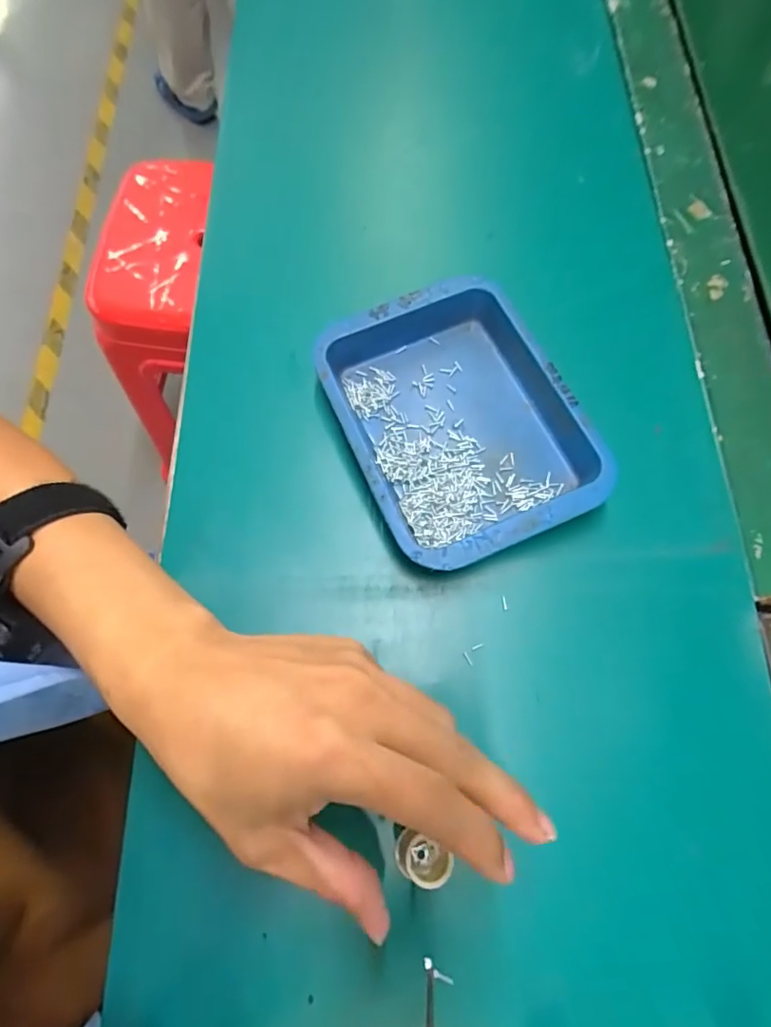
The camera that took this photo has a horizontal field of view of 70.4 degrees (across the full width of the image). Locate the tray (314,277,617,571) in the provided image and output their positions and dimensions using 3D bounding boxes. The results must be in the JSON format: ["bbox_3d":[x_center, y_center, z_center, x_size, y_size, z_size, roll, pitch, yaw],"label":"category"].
[{"bbox_3d":[0.041,-0.051,0.302,0.121,0.027,0.152,-21,72,-6],"label":"tray"}]

